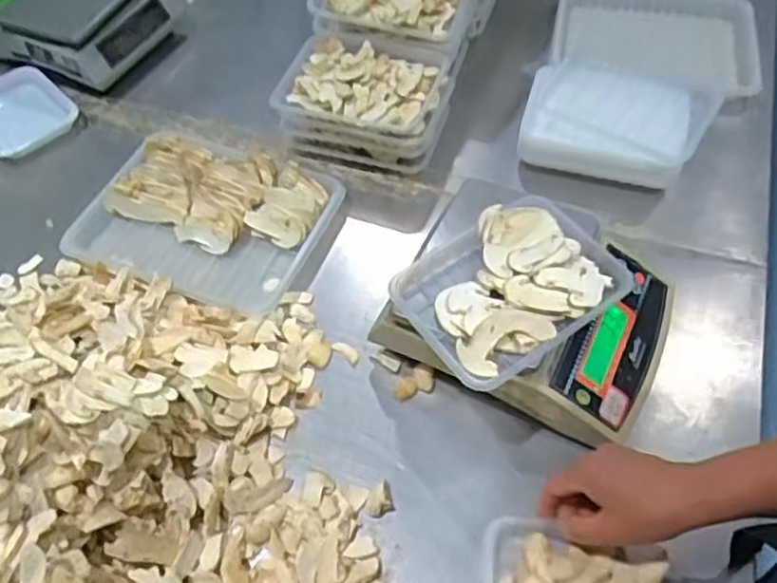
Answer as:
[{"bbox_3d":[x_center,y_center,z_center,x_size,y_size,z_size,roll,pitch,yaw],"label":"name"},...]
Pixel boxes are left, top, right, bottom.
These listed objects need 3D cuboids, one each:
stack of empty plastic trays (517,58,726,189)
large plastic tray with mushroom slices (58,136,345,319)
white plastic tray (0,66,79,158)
[{"bbox_3d":[0.270,-0.196,0.815,0.210,0.090,0.142,13,58,10],"label":"stack of empty plastic trays"},{"bbox_3d":[-0.206,-0.084,0.769,0.266,0.042,0.199,20,60,14],"label":"large plastic tray with mushroom slices"},{"bbox_3d":[-0.482,-0.231,0.887,0.141,0.029,0.117,38,65,23],"label":"white plastic tray"}]

